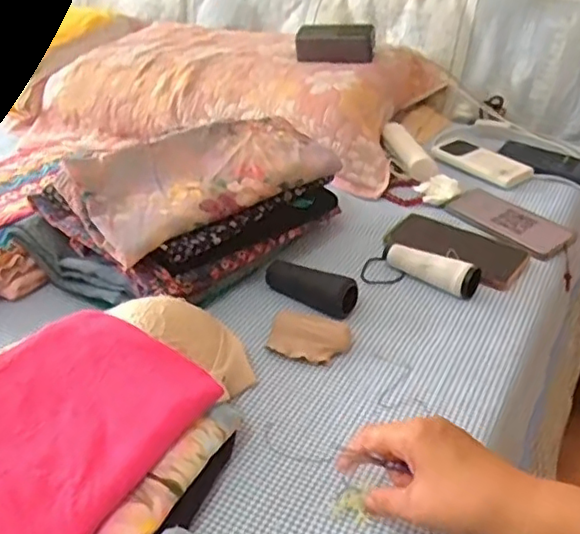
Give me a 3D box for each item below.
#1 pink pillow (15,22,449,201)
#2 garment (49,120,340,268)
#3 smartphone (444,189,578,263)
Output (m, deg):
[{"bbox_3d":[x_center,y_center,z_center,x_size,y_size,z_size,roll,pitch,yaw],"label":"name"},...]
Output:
[{"bbox_3d":[-0.119,-0.307,1.093,0.685,0.142,0.380,13,36,21],"label":"pink pillow"},{"bbox_3d":[-0.095,-0.112,0.721,0.311,0.052,0.153,-27,41,-34],"label":"garment"},{"bbox_3d":[0.290,-0.060,0.817,0.083,0.017,0.163,-23,41,-32],"label":"smartphone"}]

